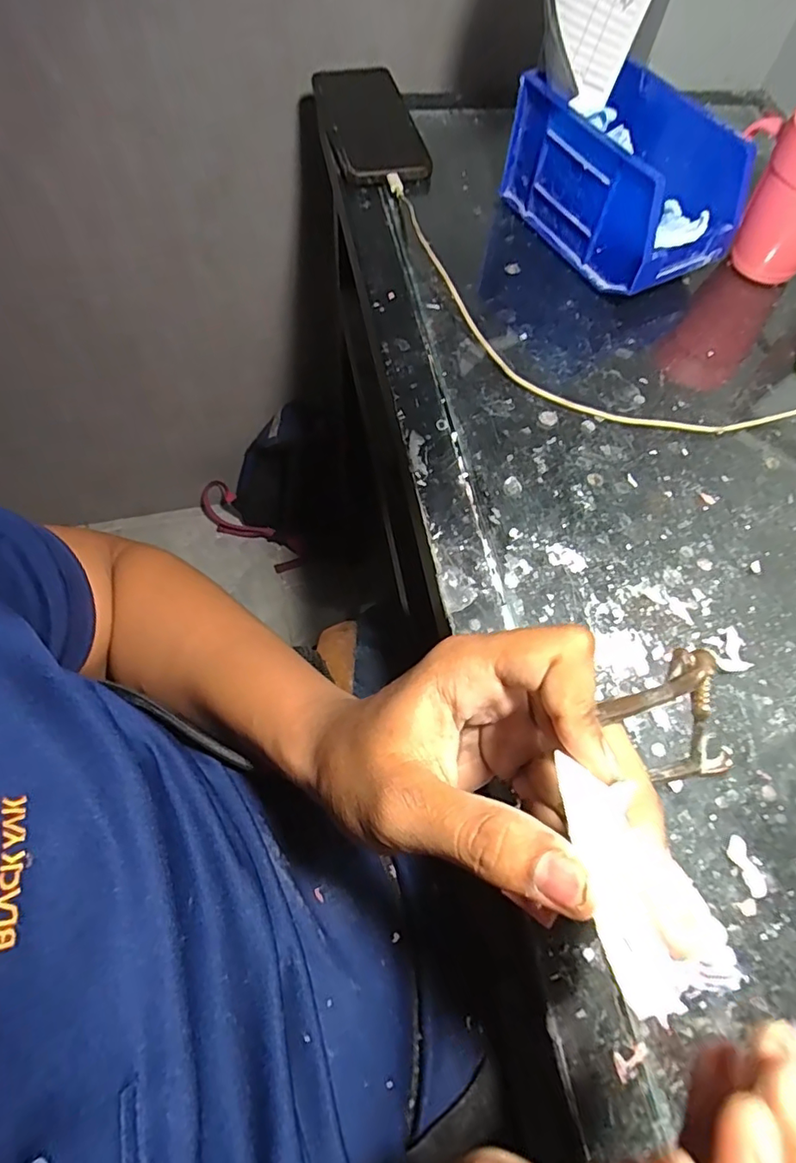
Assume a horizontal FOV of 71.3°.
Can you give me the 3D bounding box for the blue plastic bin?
[{"bbox_3d":[0.179,-0.312,0.435,0.107,0.089,0.165,-28,69,-16],"label":"blue plastic bin"}]

